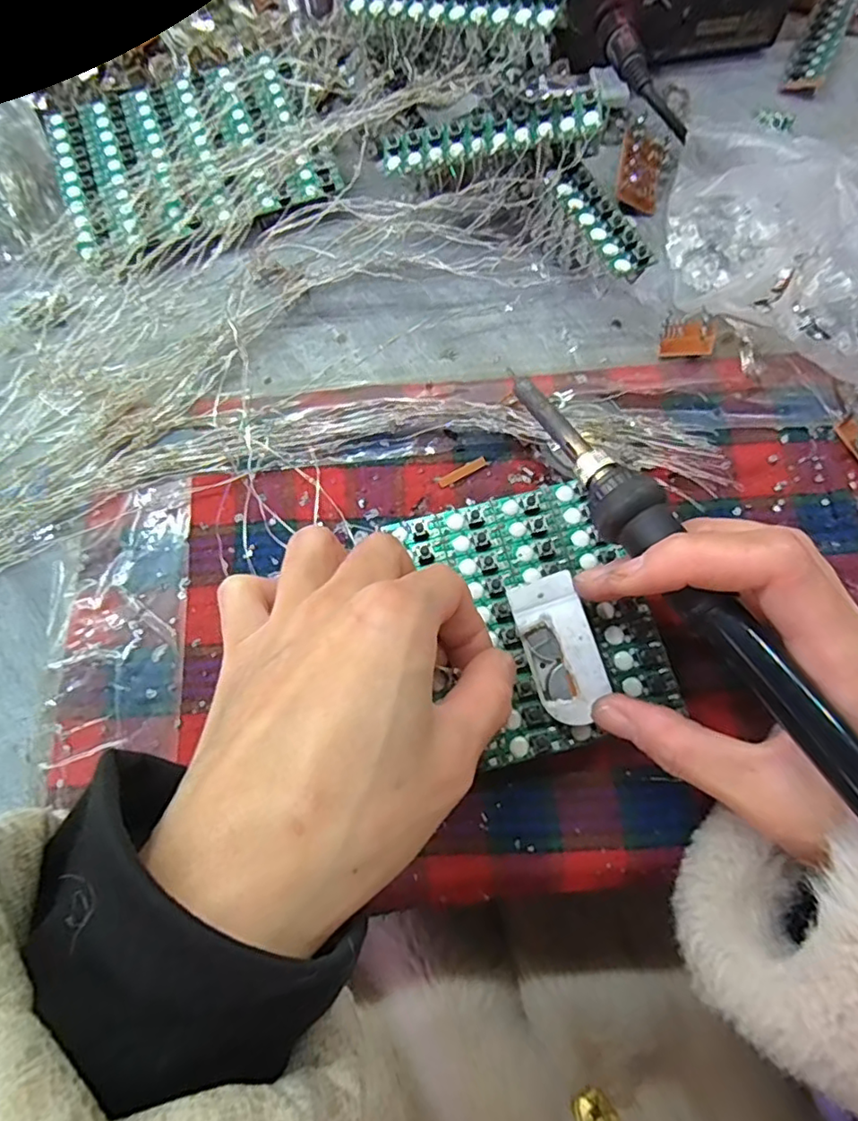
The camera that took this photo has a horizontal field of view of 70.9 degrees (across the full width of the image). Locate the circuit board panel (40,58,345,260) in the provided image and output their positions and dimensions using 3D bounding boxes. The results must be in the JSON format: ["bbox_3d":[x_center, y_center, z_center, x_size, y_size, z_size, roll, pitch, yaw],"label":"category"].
[{"bbox_3d":[-0.117,-0.200,0.295,0.124,0.005,0.090,-19,75,-5],"label":"circuit board panel"}]

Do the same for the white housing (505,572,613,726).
[{"bbox_3d":[0.045,0.030,0.208,0.024,0.006,0.049,-21,73,19],"label":"white housing"}]

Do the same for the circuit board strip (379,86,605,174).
[{"bbox_3d":[0.025,-0.183,0.258,0.094,0.006,0.016,-2,74,15],"label":"circuit board strip"}]

